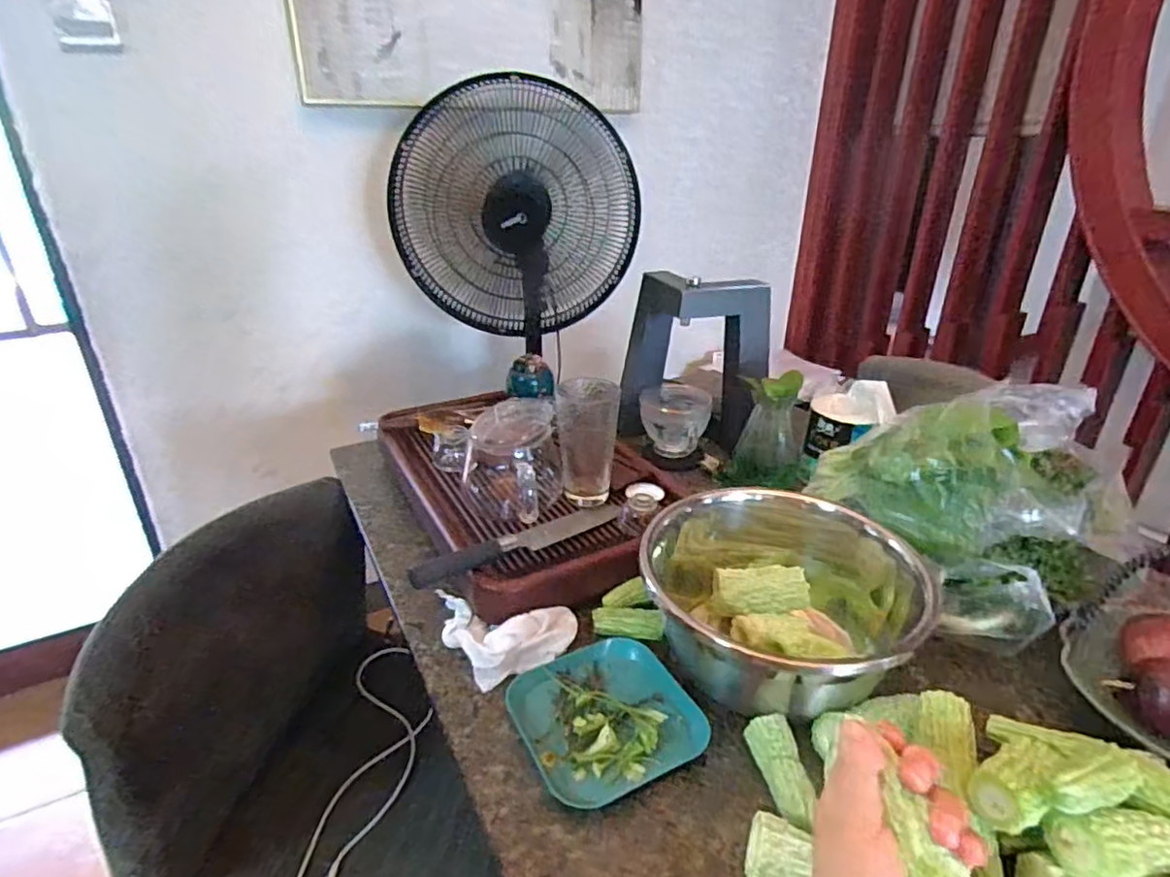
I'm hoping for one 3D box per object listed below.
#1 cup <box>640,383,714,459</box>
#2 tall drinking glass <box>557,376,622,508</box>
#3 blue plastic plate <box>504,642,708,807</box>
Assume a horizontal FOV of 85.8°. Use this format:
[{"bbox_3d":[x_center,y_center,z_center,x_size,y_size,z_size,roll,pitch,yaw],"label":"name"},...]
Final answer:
[{"bbox_3d":[0.142,-0.019,1.014,0.111,0.098,0.131,9,27,16],"label":"cup"},{"bbox_3d":[0.004,0.006,0.759,0.069,0.144,0.064,2,26,3],"label":"tall drinking glass"},{"bbox_3d":[0.018,0.239,0.554,0.145,0.024,0.139,-13,29,-25],"label":"blue plastic plate"}]

